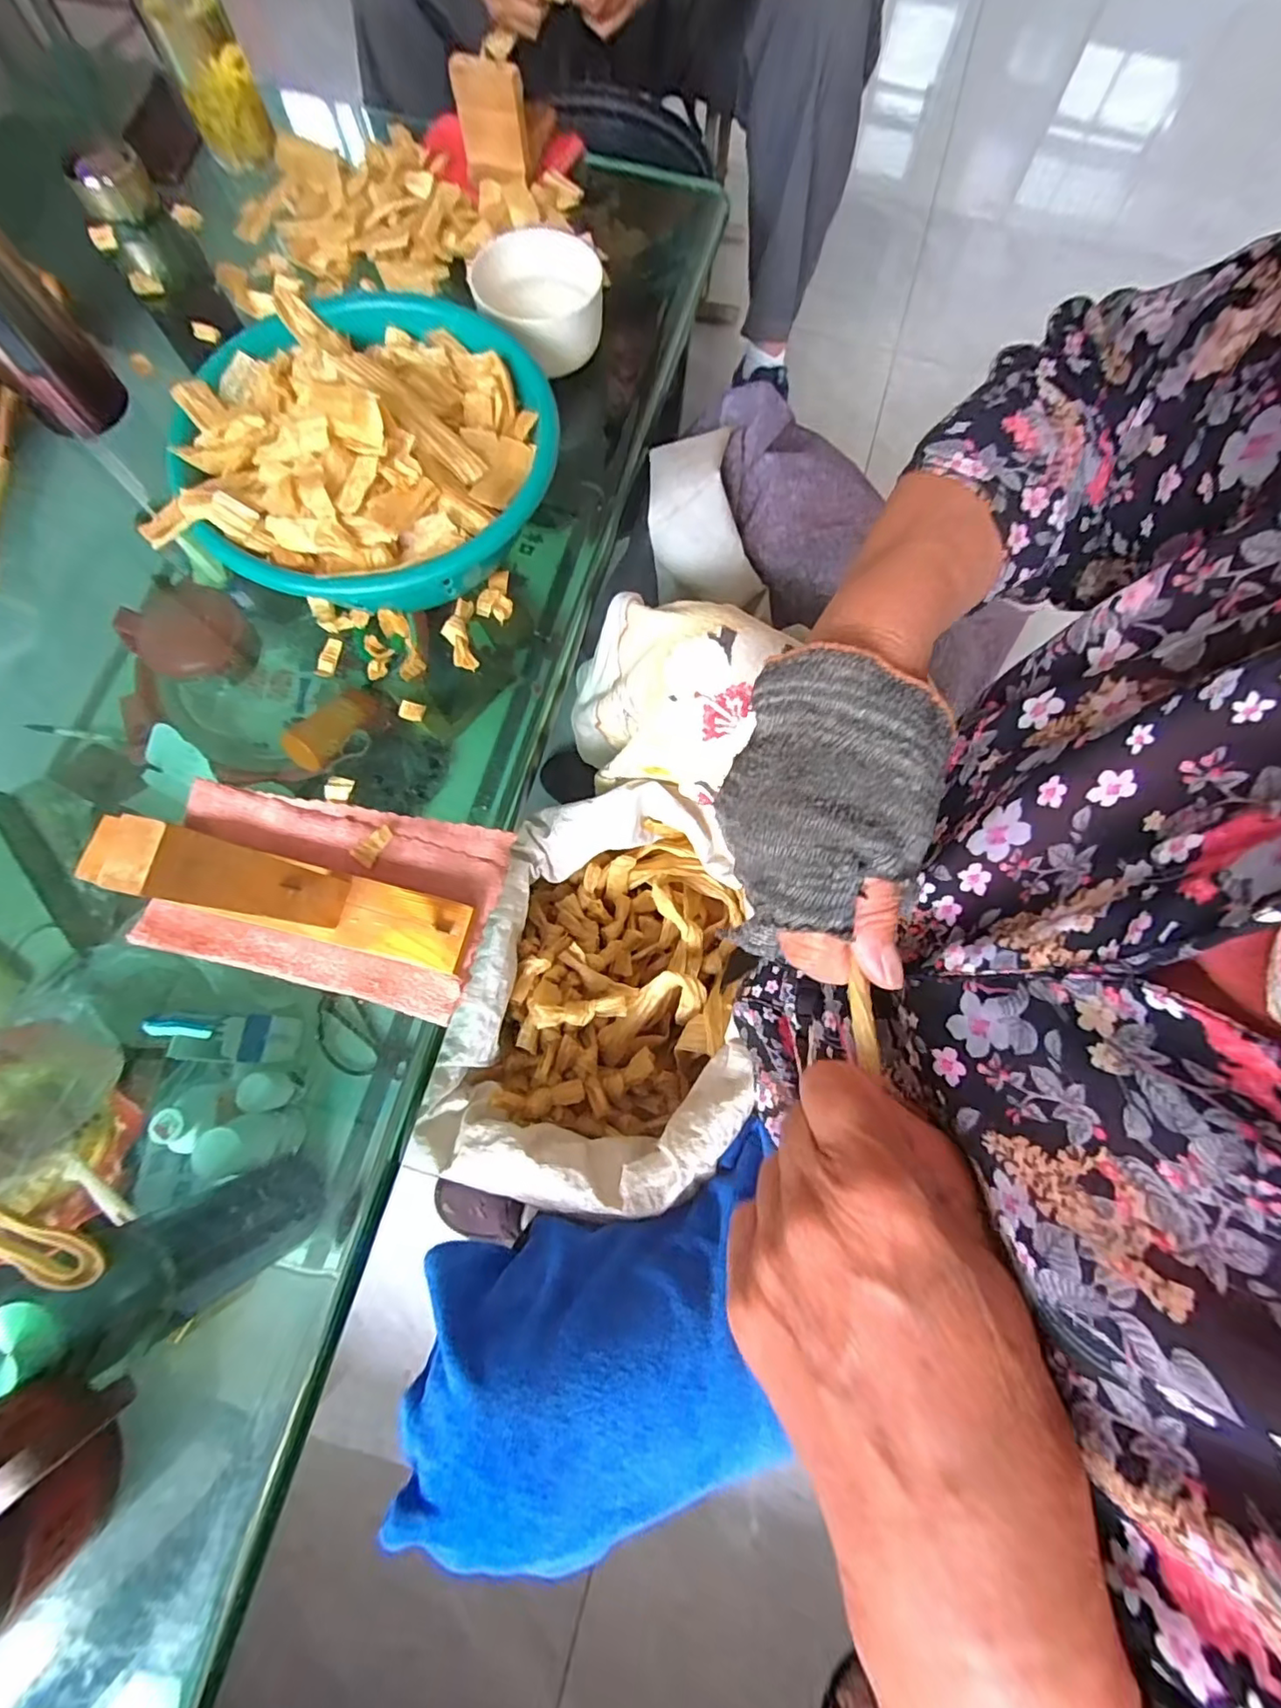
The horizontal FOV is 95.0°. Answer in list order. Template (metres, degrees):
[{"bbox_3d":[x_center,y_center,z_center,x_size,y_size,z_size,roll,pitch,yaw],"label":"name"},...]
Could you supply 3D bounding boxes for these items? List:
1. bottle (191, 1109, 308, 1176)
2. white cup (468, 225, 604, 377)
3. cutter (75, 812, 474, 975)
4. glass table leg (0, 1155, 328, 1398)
[{"bbox_3d":[-0.379,0.282,0.578,0.042,0.112,0.048,-21,75,-6],"label":"bottle"},{"bbox_3d":[-0.088,-0.479,0.518,0.111,0.055,0.109,0,74,0],"label":"white cup"},{"bbox_3d":[-0.180,0.023,0.318,0.130,0.173,0.051,13,74,4],"label":"cutter"},{"bbox_3d":[-0.377,0.330,0.478,0.096,0.312,0.087,-21,75,-6],"label":"glass table leg"}]

